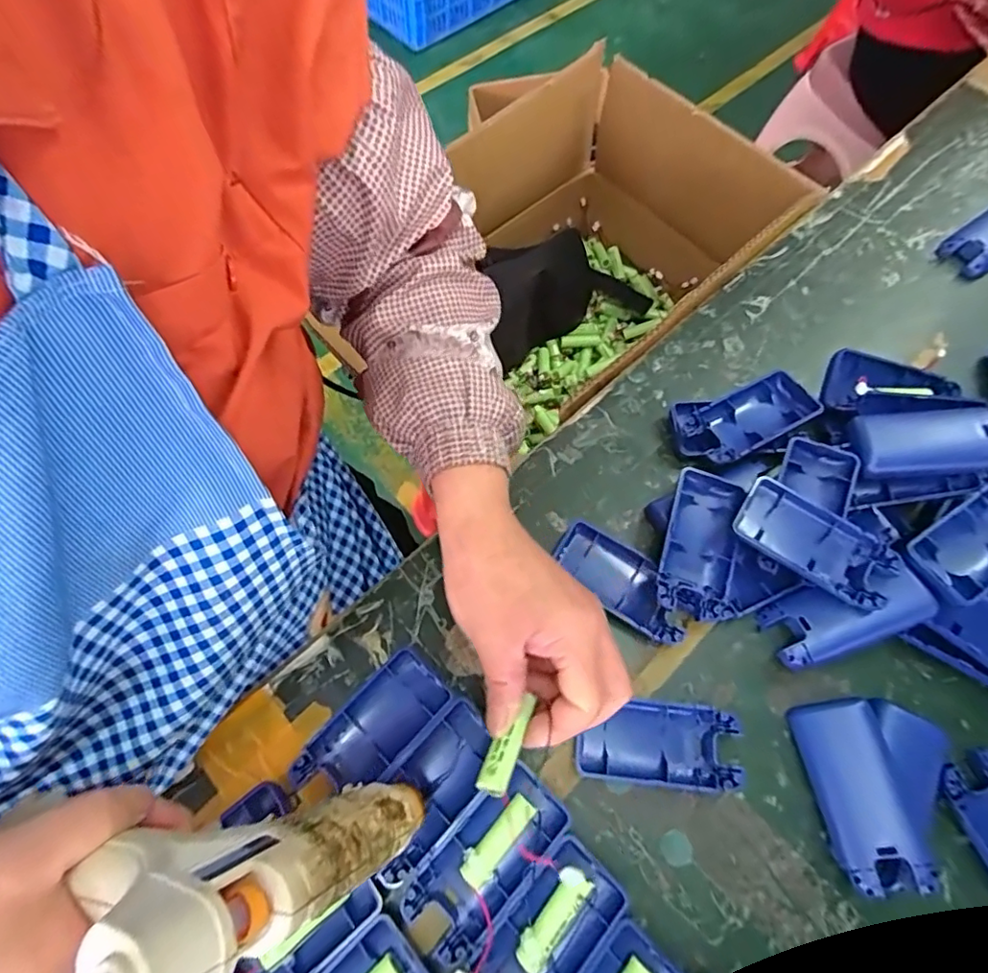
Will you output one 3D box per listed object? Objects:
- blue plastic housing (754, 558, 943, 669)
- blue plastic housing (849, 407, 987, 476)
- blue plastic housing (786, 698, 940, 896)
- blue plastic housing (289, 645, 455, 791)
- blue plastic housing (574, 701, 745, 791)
[{"bbox_3d":[0.210,0.075,0.328,0.089,0.023,0.040,-20,68,7],"label":"blue plastic housing"},{"bbox_3d":[0.279,-0.029,0.358,0.088,0.028,0.040,-3,66,10],"label":"blue plastic housing"},{"bbox_3d":[0.199,0.166,0.303,0.044,0.015,0.089,-19,57,21],"label":"blue plastic housing"},{"bbox_3d":[-0.070,0.141,0.320,0.041,0.013,0.090,42,71,15],"label":"blue plastic housing"},{"bbox_3d":[0.093,0.148,0.320,0.090,0.013,0.042,5,66,0],"label":"blue plastic housing"}]

